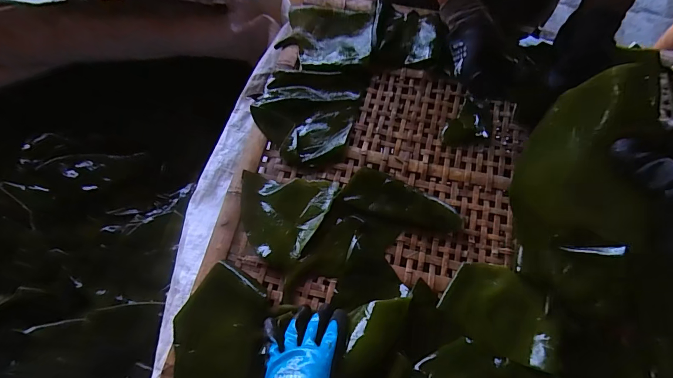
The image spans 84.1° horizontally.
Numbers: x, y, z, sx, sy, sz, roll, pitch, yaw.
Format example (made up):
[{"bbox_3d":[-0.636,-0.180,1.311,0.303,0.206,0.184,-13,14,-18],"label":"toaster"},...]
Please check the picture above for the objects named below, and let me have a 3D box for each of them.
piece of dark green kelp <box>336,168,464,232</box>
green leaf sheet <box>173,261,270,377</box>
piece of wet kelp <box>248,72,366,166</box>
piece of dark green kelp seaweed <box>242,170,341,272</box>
[{"bbox_3d":[0.102,0.022,0.583,0.186,0.027,0.065,16,68,8],"label":"piece of dark green kelp"},{"bbox_3d":[-0.161,0.203,0.506,0.130,0.031,0.190,-6,67,-1],"label":"green leaf sheet"},{"bbox_3d":[-0.054,-0.135,0.663,0.173,0.025,0.196,15,68,7],"label":"piece of wet kelp"},{"bbox_3d":[-0.094,0.032,0.590,0.145,0.019,0.153,25,70,11],"label":"piece of dark green kelp seaweed"}]

